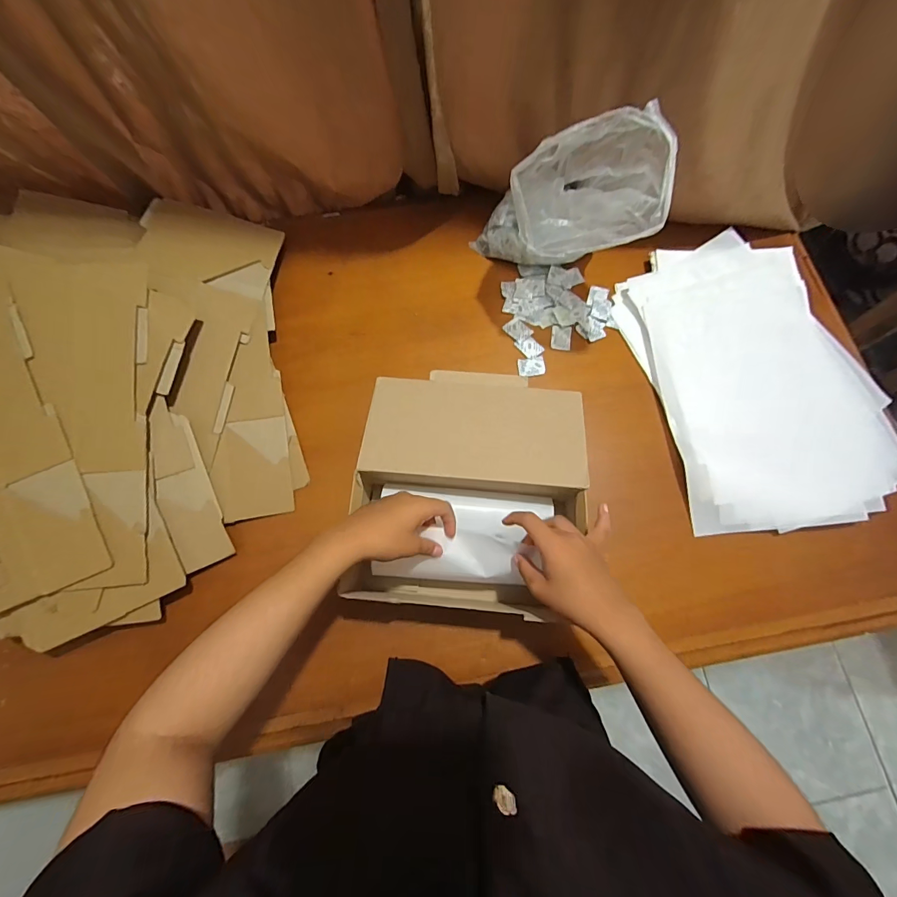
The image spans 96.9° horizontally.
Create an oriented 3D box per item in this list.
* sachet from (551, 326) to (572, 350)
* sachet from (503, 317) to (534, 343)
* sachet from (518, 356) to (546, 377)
[{"bbox_3d":[0.176,-0.172,0.618,0.030,0.004,0.039,7,83,6],"label":"sachet"},{"bbox_3d":[0.109,-0.186,0.621,0.030,0.004,0.039,-43,78,-9],"label":"sachet"},{"bbox_3d":[0.126,-0.124,0.604,0.039,0.004,0.030,-5,75,0],"label":"sachet"}]

